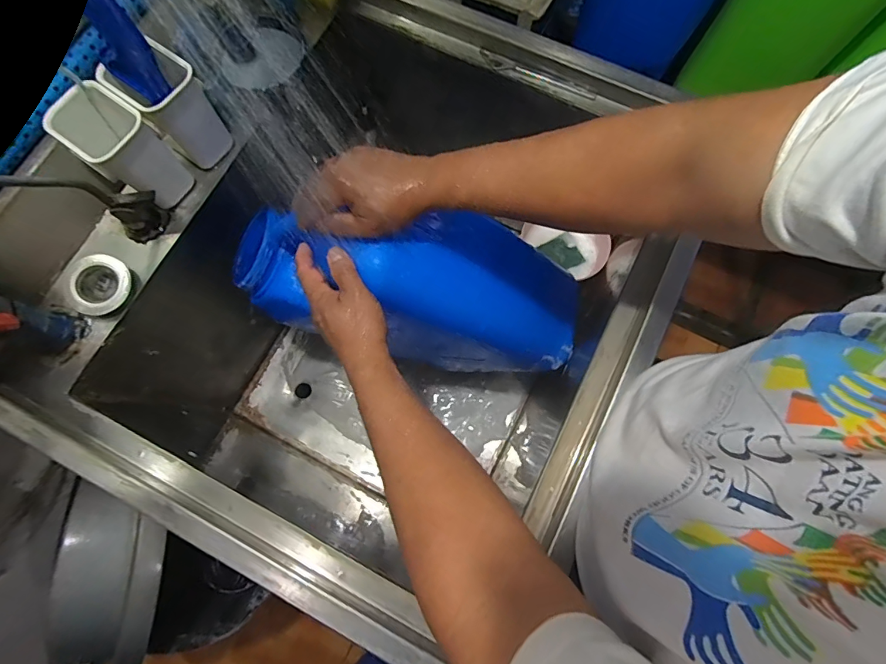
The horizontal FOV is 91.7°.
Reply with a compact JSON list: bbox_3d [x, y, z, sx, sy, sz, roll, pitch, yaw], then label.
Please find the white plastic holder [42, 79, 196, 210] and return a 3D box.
[{"bbox_3d":[-0.362,-0.207,0.495,0.088,0.111,0.073,38,80,9],"label":"white plastic holder"}]

